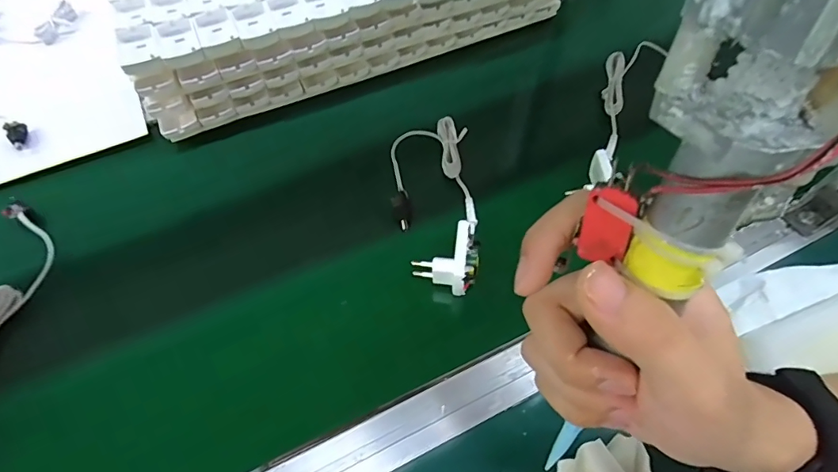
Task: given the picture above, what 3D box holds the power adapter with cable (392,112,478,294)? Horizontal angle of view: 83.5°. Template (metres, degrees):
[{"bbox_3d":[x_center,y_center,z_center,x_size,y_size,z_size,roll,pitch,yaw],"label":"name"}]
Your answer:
[{"bbox_3d":[0.014,-0.037,0.450,0.079,0.041,0.217,-2,58,-1],"label":"power adapter with cable"}]

